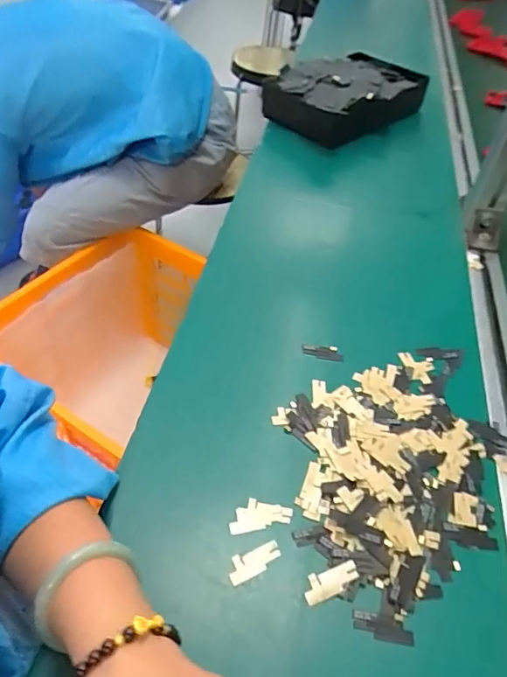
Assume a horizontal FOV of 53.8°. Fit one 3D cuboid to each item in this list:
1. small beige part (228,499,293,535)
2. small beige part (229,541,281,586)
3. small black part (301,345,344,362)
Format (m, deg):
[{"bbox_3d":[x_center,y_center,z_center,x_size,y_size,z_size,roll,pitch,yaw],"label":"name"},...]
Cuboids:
[{"bbox_3d":[0.005,0.131,0.376,0.047,0.004,0.022,-6,49,-12],"label":"small beige part"},{"bbox_3d":[0.001,0.157,0.353,0.039,0.004,0.017,-17,52,-20],"label":"small beige part"},{"bbox_3d":[0.068,0.014,0.492,0.040,0.012,0.009,11,47,4],"label":"small black part"}]

